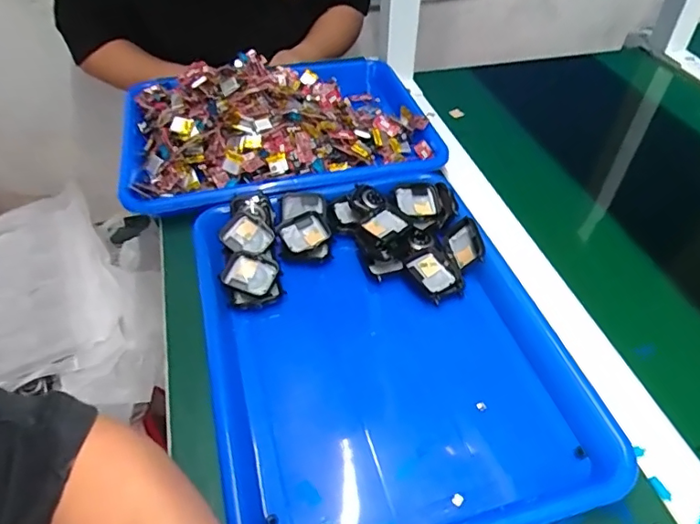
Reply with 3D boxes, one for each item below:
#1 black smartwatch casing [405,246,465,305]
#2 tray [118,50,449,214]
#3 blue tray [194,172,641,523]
[{"bbox_3d":[0.075,0.011,0.458,0.036,0.017,0.048,-21,49,-18],"label":"black smartwatch casing"},{"bbox_3d":[-0.078,-0.171,0.599,0.357,0.055,0.257,-10,46,-9],"label":"tray"},{"bbox_3d":[0.017,0.055,0.415,0.254,0.041,0.335,-13,47,-12],"label":"blue tray"}]

